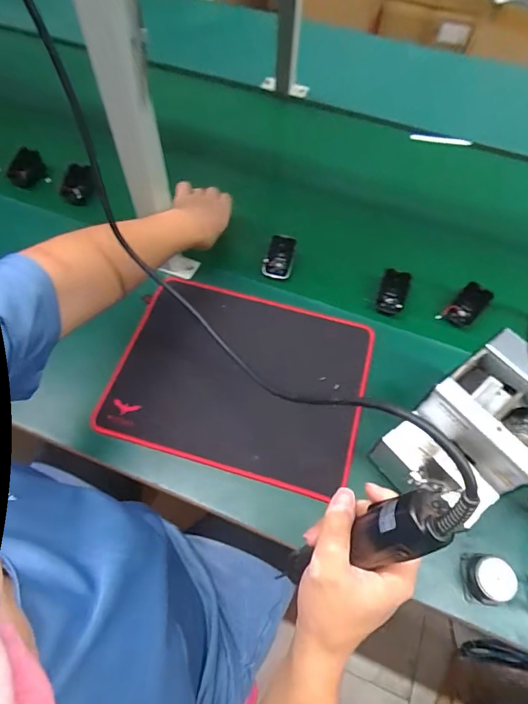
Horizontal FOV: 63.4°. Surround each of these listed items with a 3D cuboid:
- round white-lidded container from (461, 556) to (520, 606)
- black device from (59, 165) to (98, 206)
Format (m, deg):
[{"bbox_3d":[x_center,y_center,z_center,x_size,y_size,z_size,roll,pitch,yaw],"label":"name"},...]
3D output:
[{"bbox_3d":[0.253,0.256,0.480,0.043,0.034,0.047,5,61,1],"label":"round white-lidded container"},{"bbox_3d":[-0.311,-0.277,0.710,0.059,0.052,0.035,-23,64,-14],"label":"black device"}]

